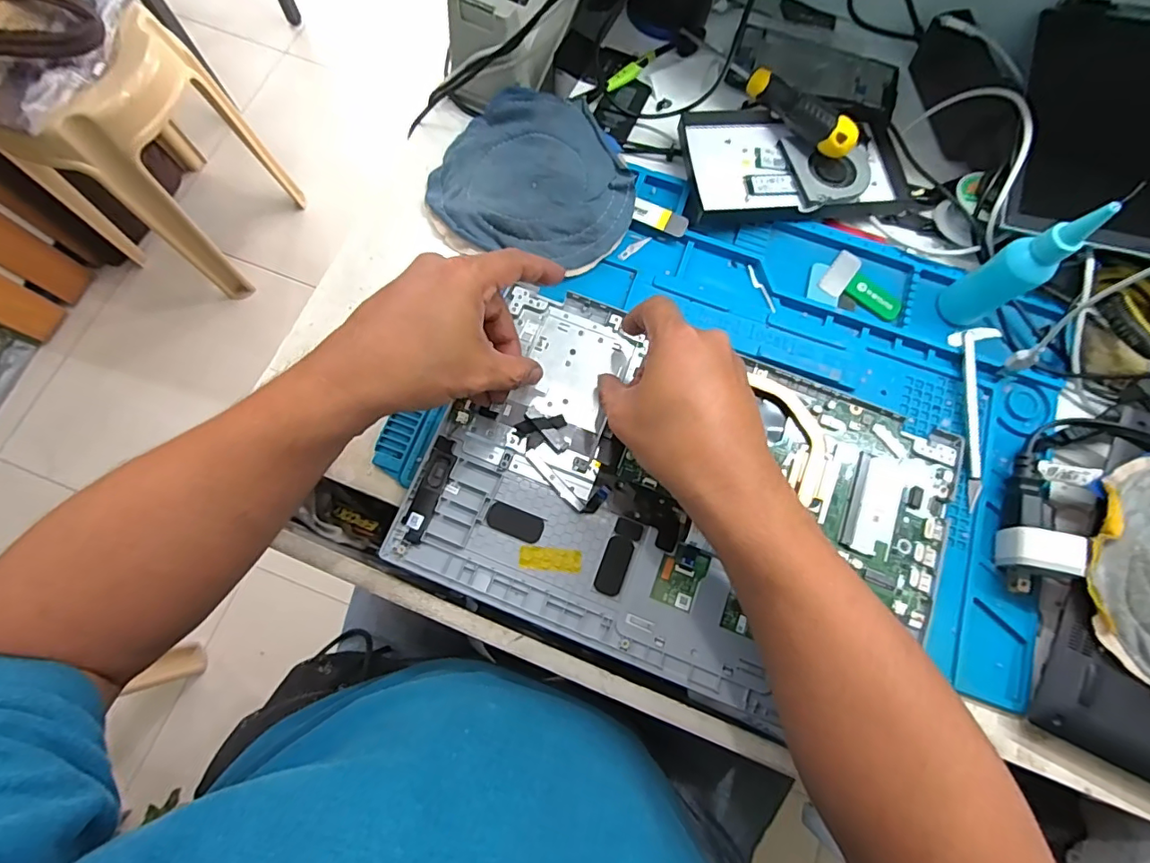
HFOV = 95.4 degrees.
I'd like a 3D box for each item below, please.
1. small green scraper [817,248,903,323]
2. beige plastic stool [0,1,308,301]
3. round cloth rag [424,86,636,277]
[{"bbox_3d":[0.238,-0.118,0.430,0.065,0.004,0.046,35,76,7],"label":"small green scraper"},{"bbox_3d":[-0.833,-0.540,1.039,0.303,0.450,0.298,22,75,4],"label":"beige plastic stool"},{"bbox_3d":[-0.033,-0.208,0.431,0.162,0.026,0.140,13,74,2],"label":"round cloth rag"}]

